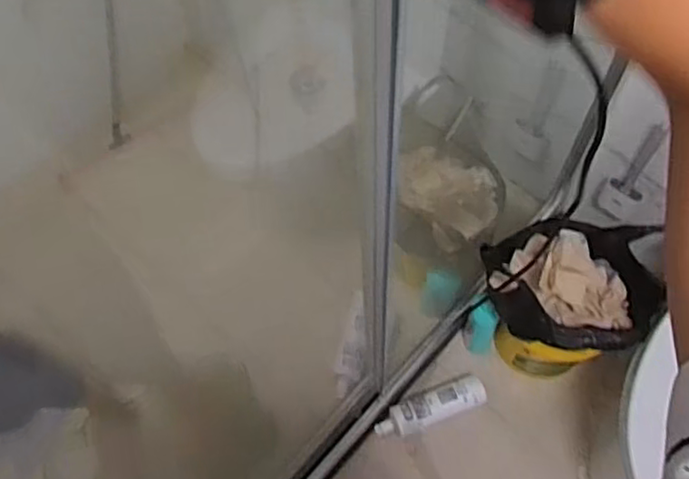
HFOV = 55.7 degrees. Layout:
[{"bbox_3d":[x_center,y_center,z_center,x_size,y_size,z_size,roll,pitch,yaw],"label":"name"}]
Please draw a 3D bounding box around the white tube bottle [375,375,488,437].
[{"bbox_3d":[0.205,0.402,1.562,0.280,0.052,0.078,-19,65,-7],"label":"white tube bottle"}]

